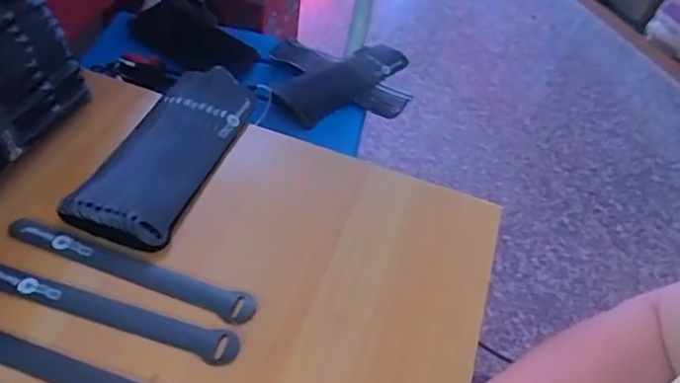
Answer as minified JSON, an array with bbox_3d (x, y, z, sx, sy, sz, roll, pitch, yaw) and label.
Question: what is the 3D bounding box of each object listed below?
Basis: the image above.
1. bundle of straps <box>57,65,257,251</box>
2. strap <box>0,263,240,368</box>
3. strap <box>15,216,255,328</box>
[{"bbox_3d":[-0.147,-0.043,0.497,0.085,0.020,0.210,18,50,5],"label":"bundle of straps"},{"bbox_3d":[-0.168,0.084,0.397,0.199,0.004,0.024,16,49,4],"label":"strap"},{"bbox_3d":[-0.159,0.057,0.426,0.201,0.007,0.023,19,57,10],"label":"strap"}]

